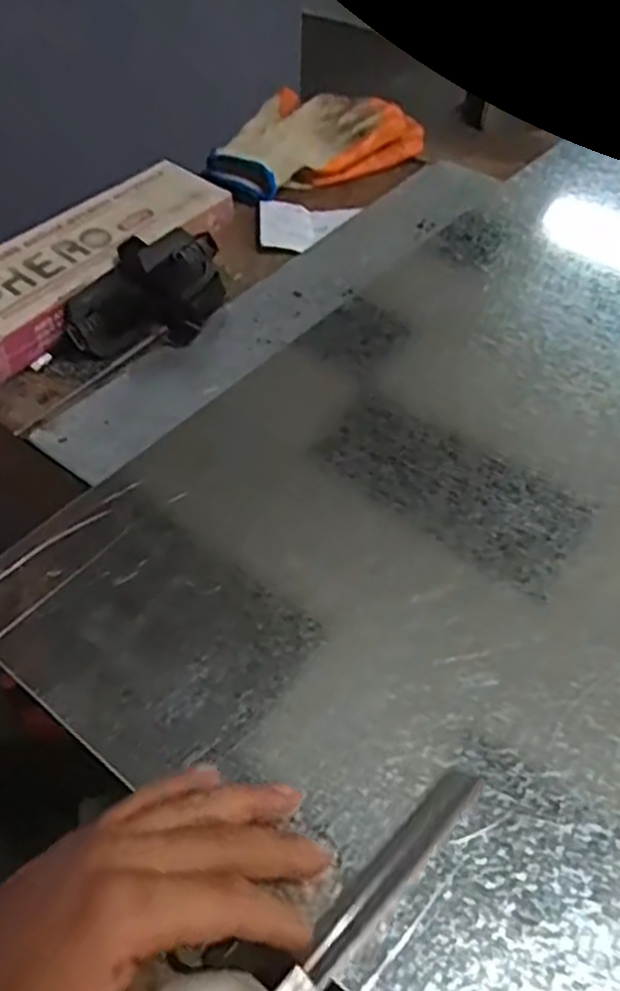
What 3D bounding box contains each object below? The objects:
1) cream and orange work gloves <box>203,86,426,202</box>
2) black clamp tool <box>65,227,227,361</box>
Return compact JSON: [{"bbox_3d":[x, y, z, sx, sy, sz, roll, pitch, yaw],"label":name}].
[{"bbox_3d":[-0.002,-0.366,0.773,0.232,0.049,0.128,-27,55,-23],"label":"cream and orange work gloves"},{"bbox_3d":[-0.126,-0.158,0.589,0.083,0.046,0.139,24,53,19],"label":"black clamp tool"}]

